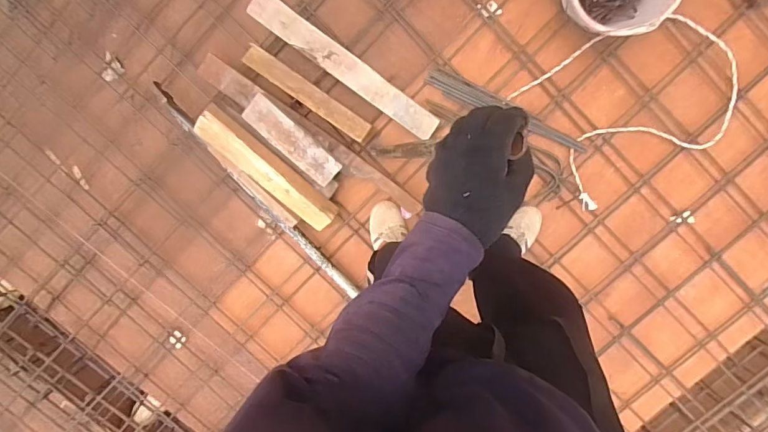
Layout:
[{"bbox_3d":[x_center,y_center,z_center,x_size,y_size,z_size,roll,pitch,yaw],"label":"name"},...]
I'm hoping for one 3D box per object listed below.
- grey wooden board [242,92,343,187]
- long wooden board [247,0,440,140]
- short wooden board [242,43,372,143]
[{"bbox_3d":[-0.218,-0.178,1.079,0.255,0.026,0.071,43,99,-7],"label":"grey wooden board"},{"bbox_3d":[-0.091,-0.358,1.097,0.521,0.041,0.071,35,100,-5],"label":"long wooden board"},{"bbox_3d":[-0.181,-0.289,1.084,0.327,0.044,0.047,34,100,-5],"label":"short wooden board"}]

